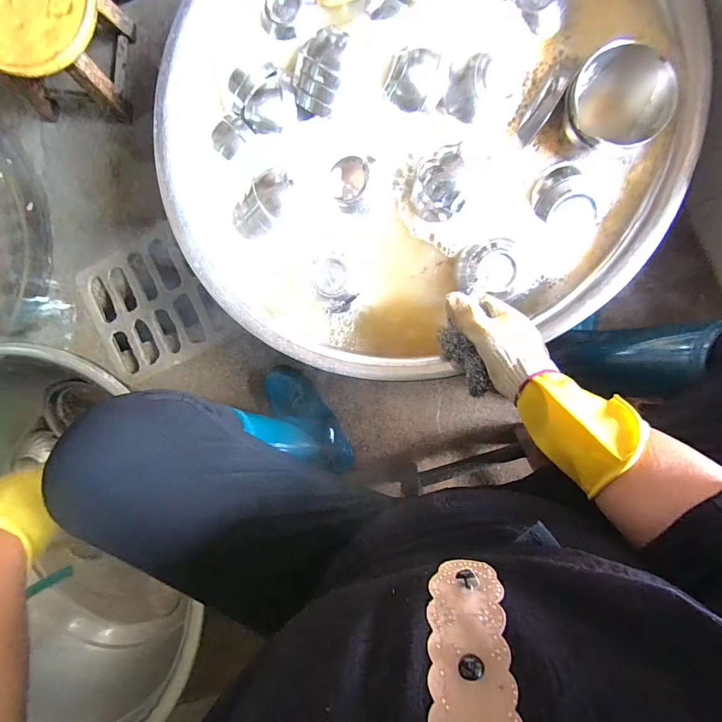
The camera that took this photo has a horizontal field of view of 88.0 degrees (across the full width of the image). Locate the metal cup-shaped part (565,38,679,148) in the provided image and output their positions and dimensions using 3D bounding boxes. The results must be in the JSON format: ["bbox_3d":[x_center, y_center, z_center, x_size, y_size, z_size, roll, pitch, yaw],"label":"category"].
[{"bbox_3d":[0.328,-0.328,0.482,0.124,0.055,0.110,12,94,7],"label":"metal cup-shaped part"}]

